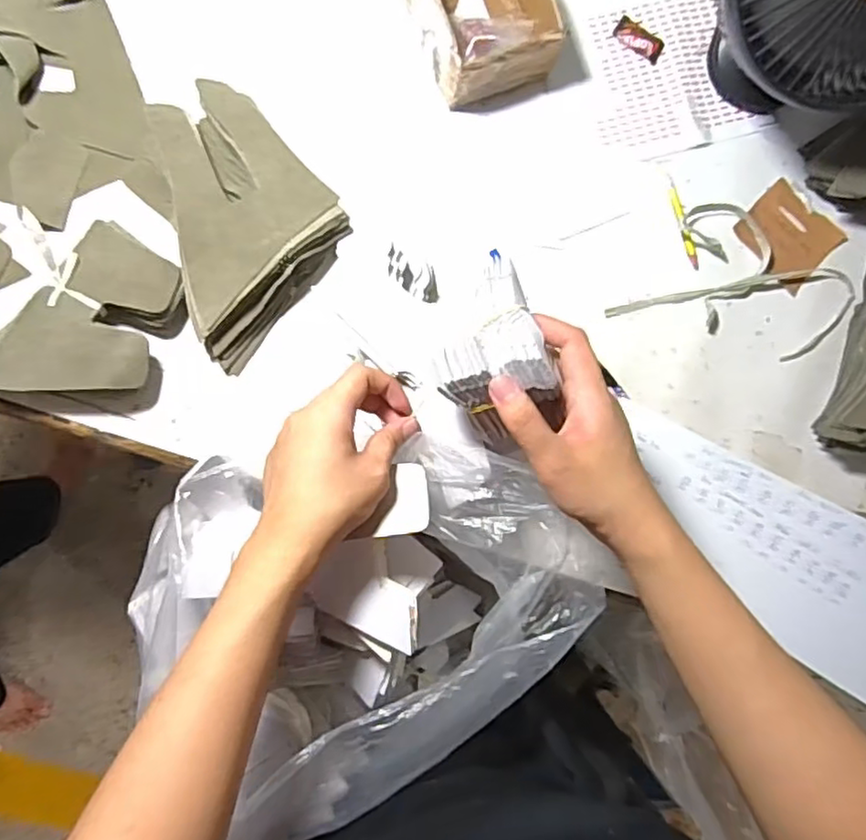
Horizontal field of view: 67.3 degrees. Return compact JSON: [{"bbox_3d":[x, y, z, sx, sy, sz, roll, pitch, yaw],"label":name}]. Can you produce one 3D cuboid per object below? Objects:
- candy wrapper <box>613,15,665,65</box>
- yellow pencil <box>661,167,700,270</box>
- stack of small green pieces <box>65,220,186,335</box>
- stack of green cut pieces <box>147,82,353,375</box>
[{"bbox_3d":[0.192,-0.354,0.605,0.049,0.004,0.024,36,83,0],"label":"candy wrapper"},{"bbox_3d":[0.224,-0.183,0.588,0.009,0.007,0.098,-13,86,-6],"label":"yellow pencil"},{"bbox_3d":[-0.240,-0.106,0.518,0.084,0.030,0.066,33,83,-1],"label":"stack of small green pieces"},{"bbox_3d":[-0.144,-0.168,0.538,0.137,0.042,0.228,-12,85,-6],"label":"stack of green cut pieces"}]

